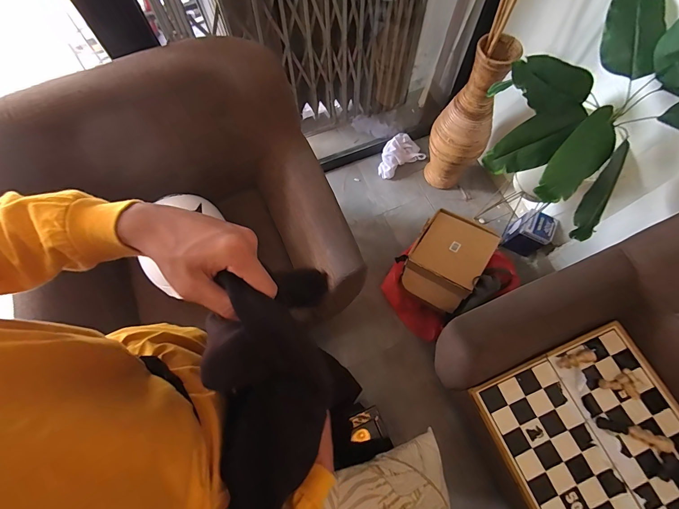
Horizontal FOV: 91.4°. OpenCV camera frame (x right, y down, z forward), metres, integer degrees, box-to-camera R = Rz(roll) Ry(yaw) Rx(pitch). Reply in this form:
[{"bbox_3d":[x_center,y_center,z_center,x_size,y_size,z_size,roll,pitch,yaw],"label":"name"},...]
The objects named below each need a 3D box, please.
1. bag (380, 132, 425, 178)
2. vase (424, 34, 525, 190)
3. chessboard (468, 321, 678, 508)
[{"bbox_3d":[0.306,-0.532,1.775,0.278,0.074,0.179,-32,71,-12],"label":"bag"},{"bbox_3d":[0.518,-0.527,1.428,0.197,0.713,0.181,1,68,1],"label":"vase"},{"bbox_3d":[0.709,0.514,0.894,0.512,0.043,0.513,-21,70,-8],"label":"chessboard"}]

